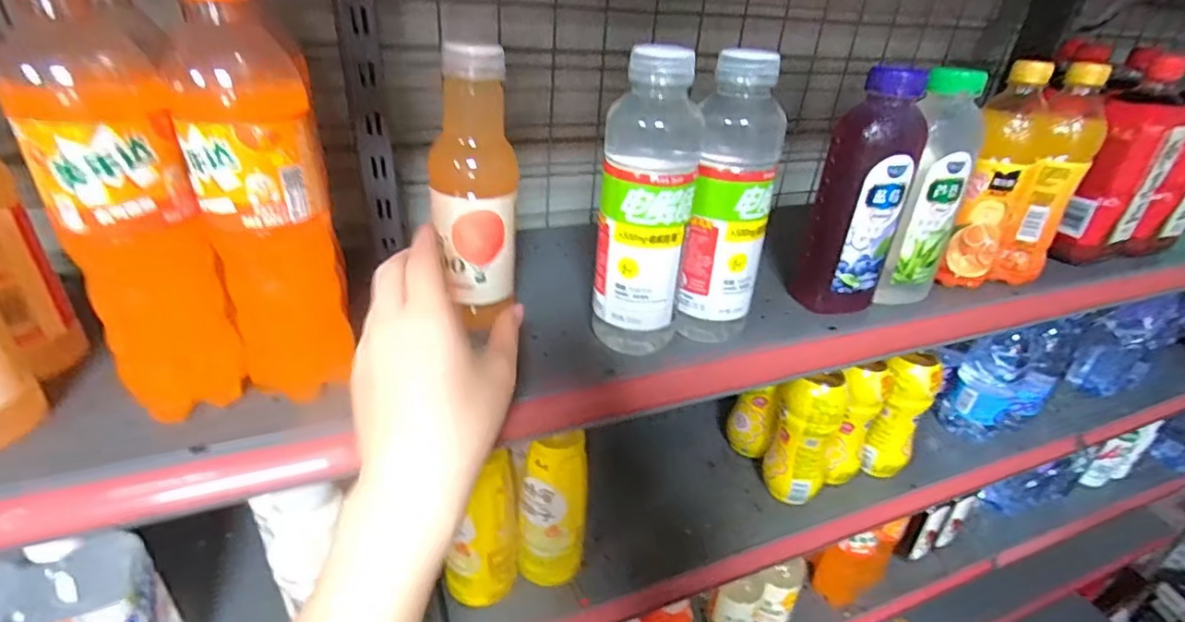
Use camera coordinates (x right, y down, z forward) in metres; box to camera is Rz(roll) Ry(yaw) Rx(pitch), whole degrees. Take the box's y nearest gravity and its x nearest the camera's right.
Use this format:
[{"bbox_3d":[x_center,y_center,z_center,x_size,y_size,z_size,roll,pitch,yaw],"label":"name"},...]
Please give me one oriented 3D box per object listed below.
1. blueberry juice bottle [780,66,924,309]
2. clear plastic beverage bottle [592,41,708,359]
[{"bbox_3d":[0.223,-0.097,0.474,0.068,0.193,0.056,-16,35,-30],"label":"blueberry juice bottle"},{"bbox_3d":[0.038,-0.068,0.398,0.064,0.208,0.060,6,30,4],"label":"clear plastic beverage bottle"}]

